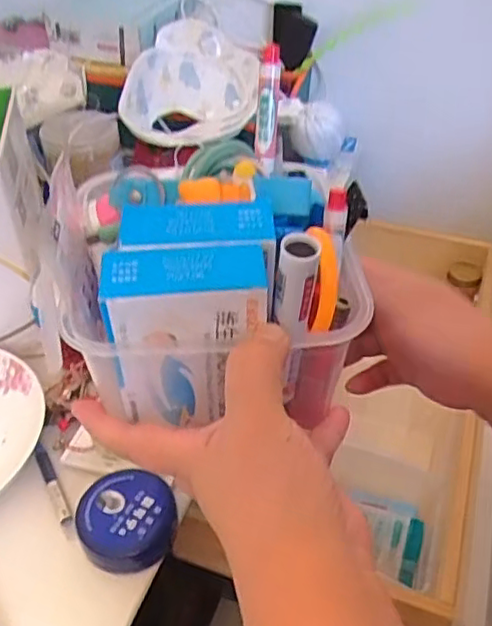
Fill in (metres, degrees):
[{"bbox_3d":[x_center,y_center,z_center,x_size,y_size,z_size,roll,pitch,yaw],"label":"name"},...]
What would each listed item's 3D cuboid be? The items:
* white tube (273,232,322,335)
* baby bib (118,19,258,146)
[{"bbox_3d":[0.022,-0.012,0.280,0.017,0.043,0.015,18,44,19],"label":"white tube"},{"bbox_3d":[-0.064,-0.271,0.781,0.168,0.087,0.182,-1,41,-1],"label":"baby bib"}]

